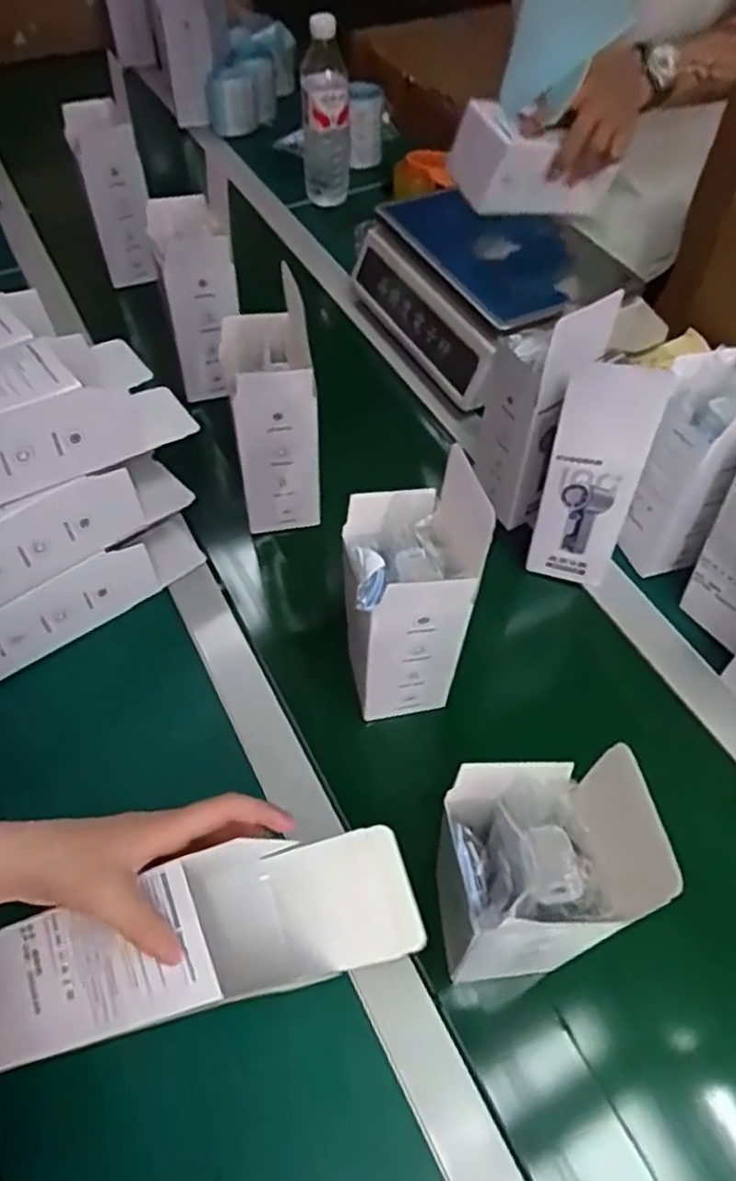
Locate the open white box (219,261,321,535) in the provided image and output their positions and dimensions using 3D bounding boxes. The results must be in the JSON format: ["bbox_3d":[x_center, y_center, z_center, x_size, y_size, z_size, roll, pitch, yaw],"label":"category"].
[{"bbox_3d":[-0.086,-0.158,0.656,0.074,0.215,0.078,-8,55,-5],"label":"open white box"}]

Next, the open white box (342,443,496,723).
[{"bbox_3d":[0.027,0.007,0.539,0.090,0.211,0.087,-7,55,-4],"label":"open white box"}]

